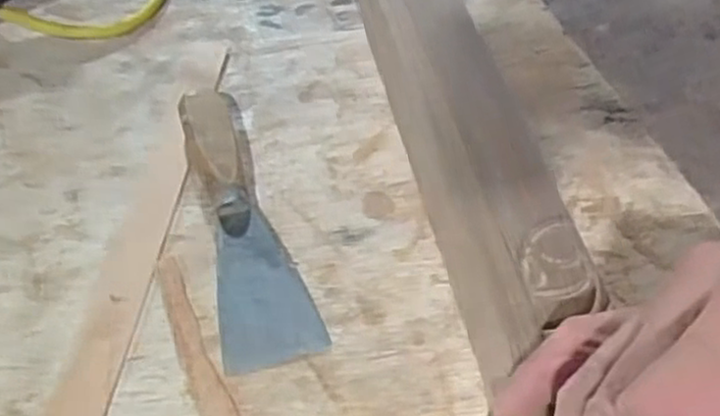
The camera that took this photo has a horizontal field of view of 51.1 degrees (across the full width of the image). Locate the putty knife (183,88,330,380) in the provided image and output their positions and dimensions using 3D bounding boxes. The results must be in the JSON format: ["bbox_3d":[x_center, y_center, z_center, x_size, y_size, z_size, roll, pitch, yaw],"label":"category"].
[{"bbox_3d":[-0.062,0.000,0.370,0.043,0.024,0.165,-15,51,-14],"label":"putty knife"}]

